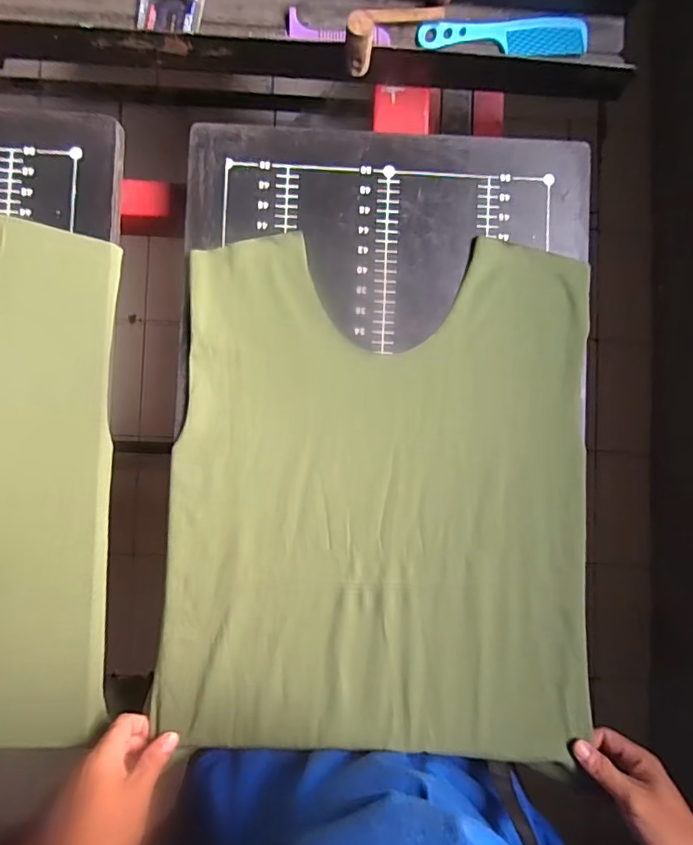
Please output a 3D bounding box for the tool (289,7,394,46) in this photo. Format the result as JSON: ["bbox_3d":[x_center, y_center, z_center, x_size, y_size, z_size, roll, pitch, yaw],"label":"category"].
[{"bbox_3d":[-0.007,-0.390,0.496,0.101,0.014,0.030,5,88,-3],"label":"tool"}]

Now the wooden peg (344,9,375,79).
[{"bbox_3d":[0.011,-0.347,0.467,0.025,0.059,0.025,3,88,-3],"label":"wooden peg"}]

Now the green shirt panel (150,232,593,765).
[{"bbox_3d":[0.034,0.070,0.482,0.389,0.008,0.470,4,88,-1],"label":"green shirt panel"}]

